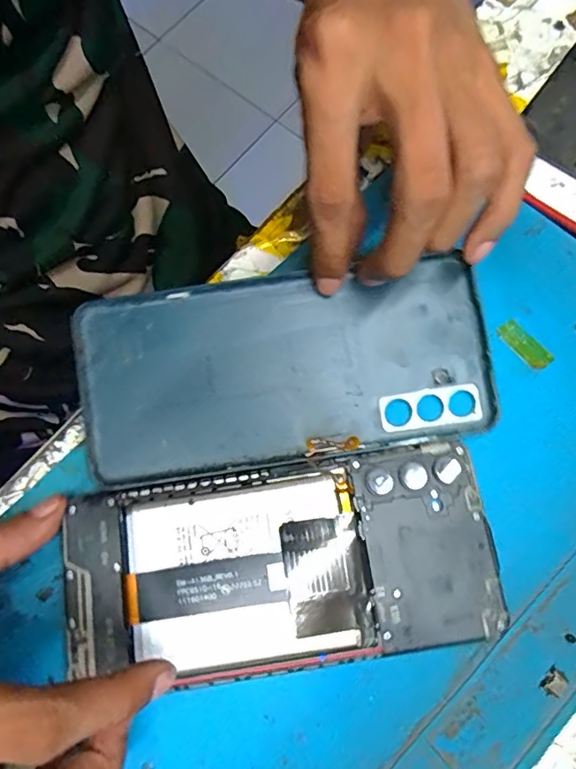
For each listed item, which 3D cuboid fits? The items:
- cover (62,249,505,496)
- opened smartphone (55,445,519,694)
[{"bbox_3d":[-0.002,-0.007,0.209,0.162,0.006,0.074,-8,86,-1],"label":"cover"},{"bbox_3d":[-0.003,0.066,0.192,0.155,0.005,0.071,-7,76,-1],"label":"opened smartphone"}]

